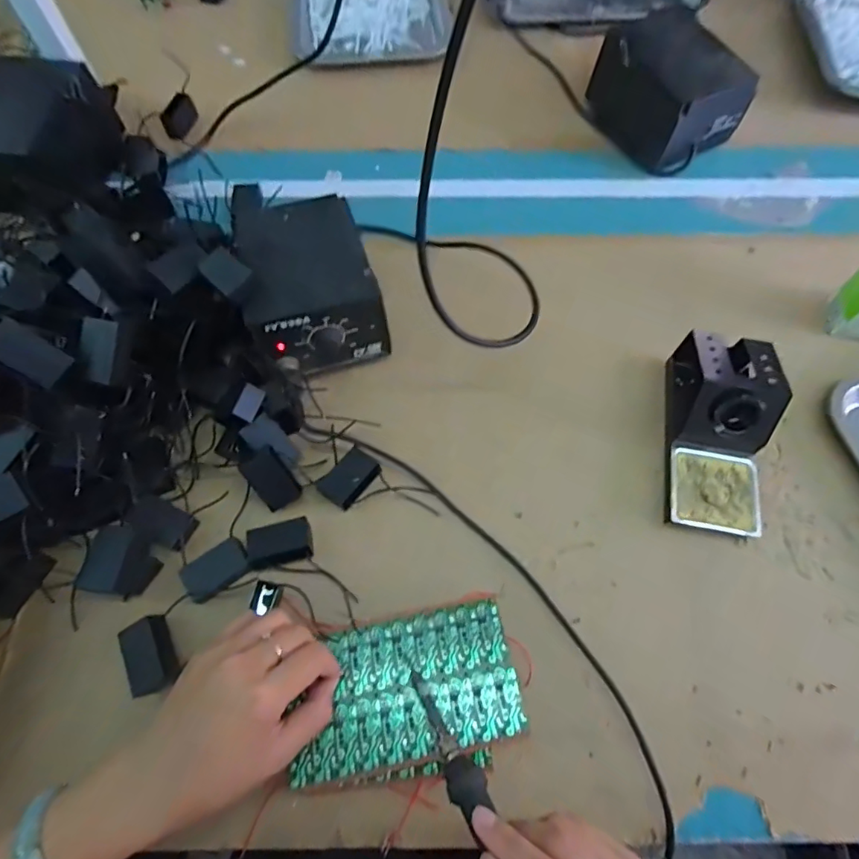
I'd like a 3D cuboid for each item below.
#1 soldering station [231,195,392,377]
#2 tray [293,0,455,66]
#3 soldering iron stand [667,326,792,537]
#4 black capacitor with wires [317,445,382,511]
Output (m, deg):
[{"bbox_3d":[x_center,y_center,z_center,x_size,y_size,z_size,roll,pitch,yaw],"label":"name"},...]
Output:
[{"bbox_3d":[-0.104,-0.129,0.484,0.120,0.090,0.137,-17,66,-8],"label":"soldering station"},{"bbox_3d":[-0.086,-0.628,0.741,0.205,0.030,0.311,-6,67,-2],"label":"tray"},{"bbox_3d":[0.242,0.001,0.434,0.070,0.077,0.156,9,66,4],"label":"soldering iron stand"},{"bbox_3d":[-0.067,0.041,0.445,0.034,0.015,0.048,37,71,16],"label":"black capacitor with wires"}]

